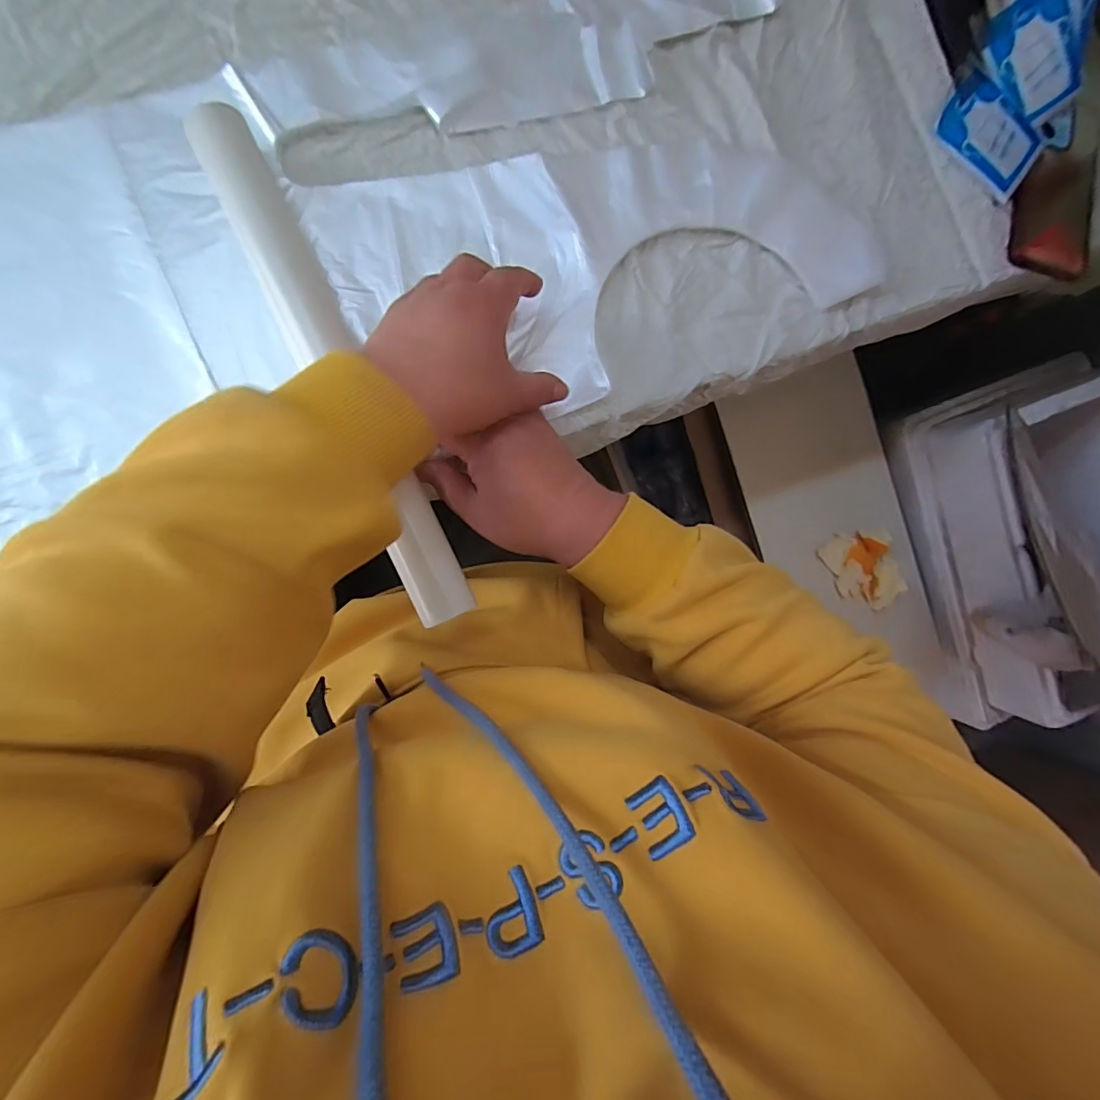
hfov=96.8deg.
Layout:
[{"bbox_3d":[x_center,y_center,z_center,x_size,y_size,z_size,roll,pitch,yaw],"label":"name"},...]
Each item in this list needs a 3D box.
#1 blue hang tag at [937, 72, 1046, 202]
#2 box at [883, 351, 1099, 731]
[{"bbox_3d":[0.376,-0.354,0.417,0.092,0.008,0.064,35,93,-6],"label":"blue hang tag"},{"bbox_3d":[0.687,-0.007,0.674,0.318,0.147,0.468,-14,91,-9],"label":"box"}]

